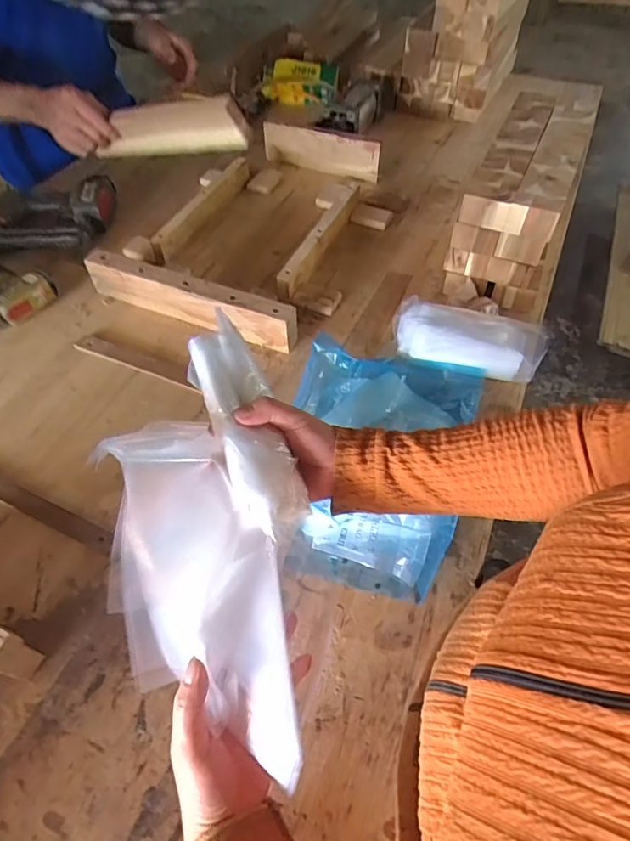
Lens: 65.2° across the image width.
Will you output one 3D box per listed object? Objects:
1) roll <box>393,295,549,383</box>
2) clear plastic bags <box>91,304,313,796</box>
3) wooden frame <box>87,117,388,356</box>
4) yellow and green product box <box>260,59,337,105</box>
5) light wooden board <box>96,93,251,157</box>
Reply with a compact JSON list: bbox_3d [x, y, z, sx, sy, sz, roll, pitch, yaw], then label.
[{"bbox_3d":[0.209,-0.117,0.685,0.197,0.049,0.087,15,57,11],"label":"roll"},{"bbox_3d":[-0.079,0.071,0.363,0.131,0.067,0.321,-6,73,-3],"label":"clear plastic bags"},{"bbox_3d":[-0.106,-0.351,0.857,0.385,0.075,0.537,19,58,14],"label":"wooden frame"},{"bbox_3d":[-0.040,-0.764,1.117,0.188,0.082,0.048,21,58,15],"label":"yellow and green product box"},{"bbox_3d":[-0.223,-0.438,0.743,0.287,0.072,0.018,13,55,29],"label":"light wooden board"}]

